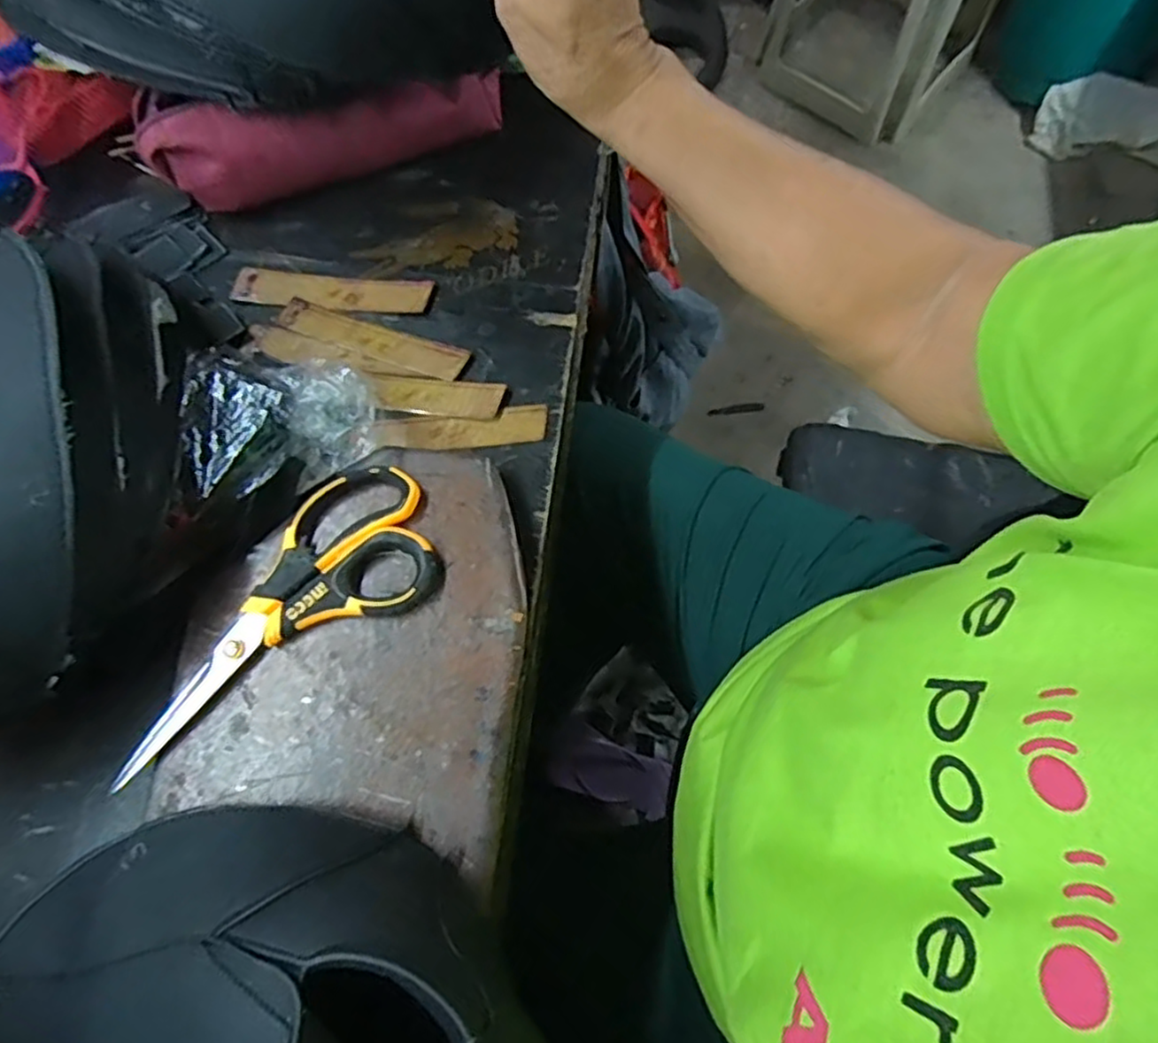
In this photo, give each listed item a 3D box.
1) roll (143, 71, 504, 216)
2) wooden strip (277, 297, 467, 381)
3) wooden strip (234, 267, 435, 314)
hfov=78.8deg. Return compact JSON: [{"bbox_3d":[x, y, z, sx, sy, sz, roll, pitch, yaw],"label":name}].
[{"bbox_3d":[-0.157,-0.250,0.455,0.222,0.058,0.041,-19,74,-5],"label":"roll"},{"bbox_3d":[-0.129,-0.114,0.442,0.122,0.004,0.021,19,78,8],"label":"wooden strip"},{"bbox_3d":[-0.158,-0.149,0.454,0.123,0.006,0.026,5,73,2],"label":"wooden strip"}]

